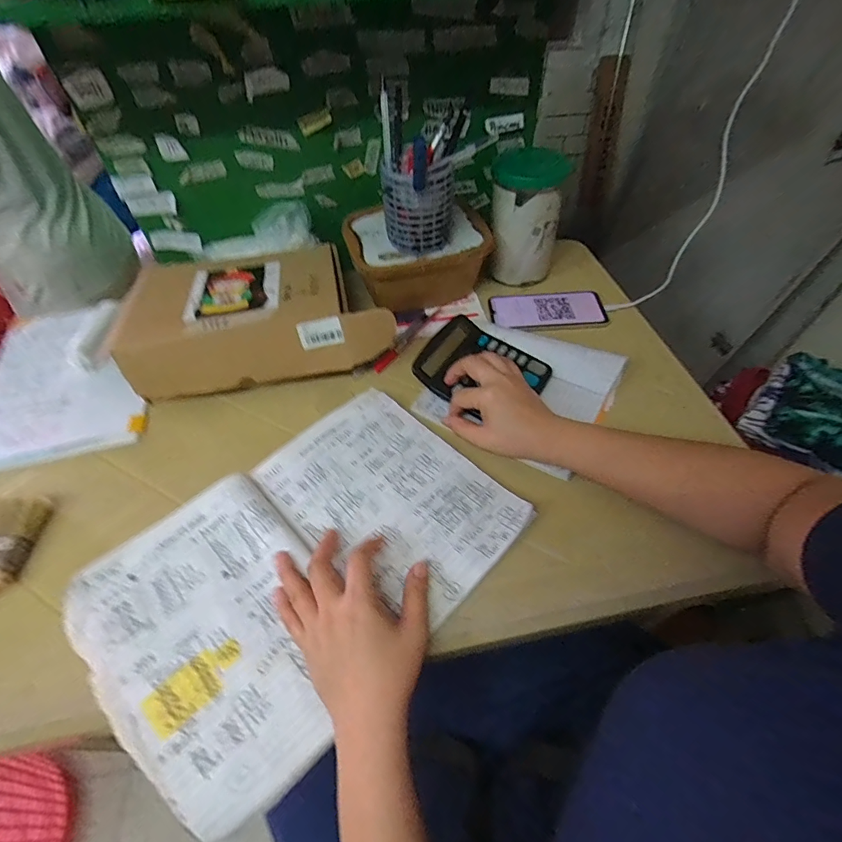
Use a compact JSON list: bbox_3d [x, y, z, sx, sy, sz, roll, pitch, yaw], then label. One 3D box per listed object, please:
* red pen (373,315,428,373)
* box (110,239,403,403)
[{"bbox_3d":[-0.014,-0.116,0.612,0.012,0.011,0.150,28,57,22],"label":"red pen"},{"bbox_3d":[-0.210,-0.141,0.591,0.323,0.090,0.221,-10,52,-6],"label":"box"}]

